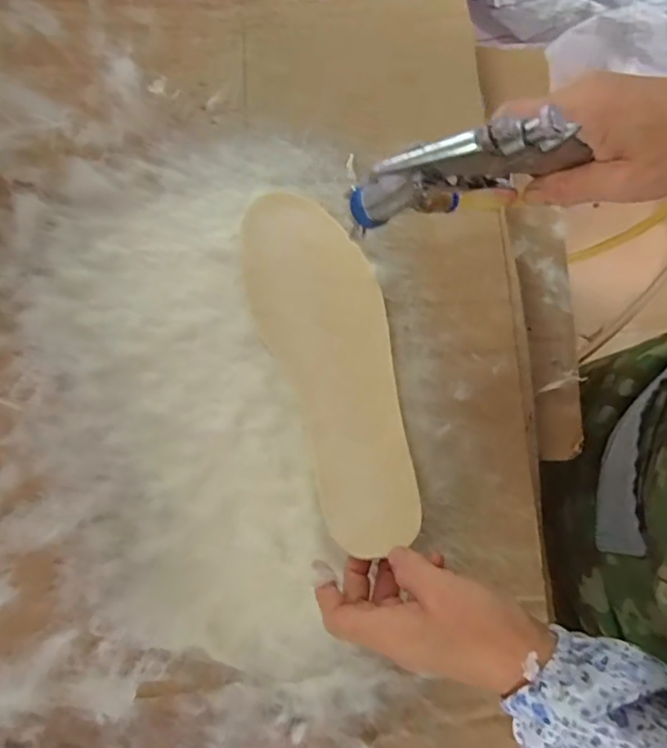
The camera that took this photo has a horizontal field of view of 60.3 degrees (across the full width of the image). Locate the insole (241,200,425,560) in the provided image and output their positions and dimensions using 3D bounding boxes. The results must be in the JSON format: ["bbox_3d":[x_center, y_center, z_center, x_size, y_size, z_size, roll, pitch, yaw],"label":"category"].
[{"bbox_3d":[0.000,-0.010,0.407,0.087,0.016,0.259,-17,79,-4],"label":"insole"}]

